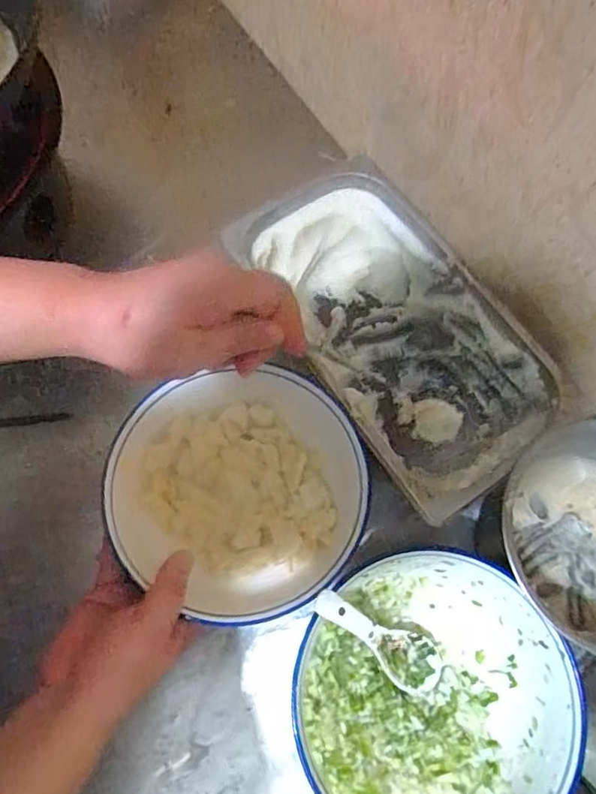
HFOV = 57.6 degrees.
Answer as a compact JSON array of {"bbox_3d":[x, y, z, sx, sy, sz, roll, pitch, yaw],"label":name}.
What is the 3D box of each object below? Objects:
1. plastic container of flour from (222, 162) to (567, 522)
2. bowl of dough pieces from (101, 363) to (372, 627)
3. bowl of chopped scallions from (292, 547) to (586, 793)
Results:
[{"bbox_3d":[0.083,-0.054,0.519,0.168,0.100,0.311,-32,75,-12],"label":"plastic container of flour"},{"bbox_3d":[-0.048,0.077,0.446,0.200,0.059,0.192,1,71,-2],"label":"bowl of dough pieces"},{"bbox_3d":[0.097,0.226,0.423,0.193,0.098,0.190,1,71,-2],"label":"bowl of chopped scallions"}]

